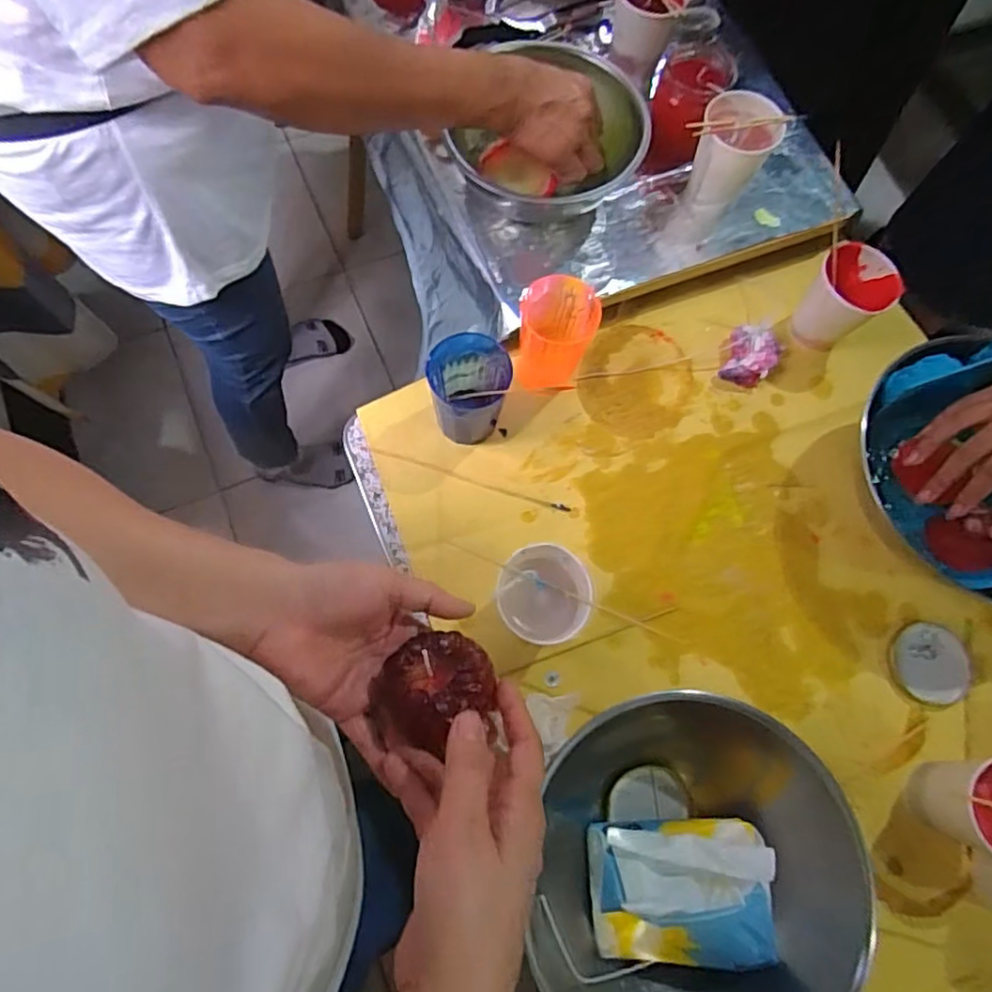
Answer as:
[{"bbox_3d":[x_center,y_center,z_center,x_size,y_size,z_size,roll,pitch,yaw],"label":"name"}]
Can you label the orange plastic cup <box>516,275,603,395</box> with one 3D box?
[{"bbox_3d":[0.056,-0.148,0.612,0.071,0.107,0.067,1,71,-2],"label":"orange plastic cup"}]

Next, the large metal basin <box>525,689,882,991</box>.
[{"bbox_3d":[0.157,0.276,0.474,0.232,0.103,0.232,1,71,-2],"label":"large metal basin"}]

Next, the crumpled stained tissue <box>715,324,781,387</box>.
[{"bbox_3d":[0.250,-0.137,0.639,0.051,0.036,0.052,29,72,8],"label":"crumpled stained tissue"}]

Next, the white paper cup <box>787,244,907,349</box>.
[{"bbox_3d":[0.337,-0.188,0.631,0.070,0.084,0.067,1,71,-2],"label":"white paper cup"}]

